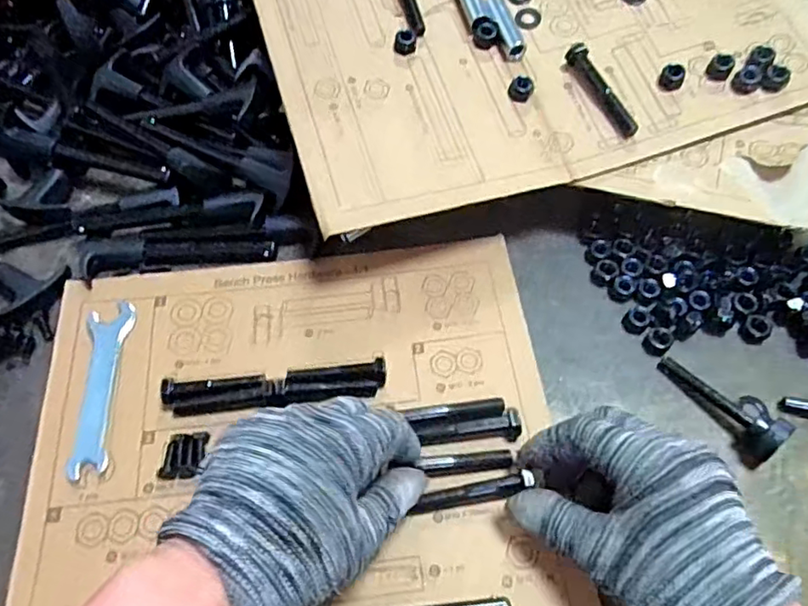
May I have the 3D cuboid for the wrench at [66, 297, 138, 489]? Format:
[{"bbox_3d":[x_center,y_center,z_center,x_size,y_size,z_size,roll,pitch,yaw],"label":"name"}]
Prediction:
[{"bbox_3d":[-0.181,0.049,0.360,0.026,0.004,0.108,-7,60,-4],"label":"wrench"}]

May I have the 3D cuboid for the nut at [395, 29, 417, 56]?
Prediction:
[{"bbox_3d":[0.001,-0.186,0.427,0.015,0.012,0.014,-1,59,0],"label":"nut"}]

